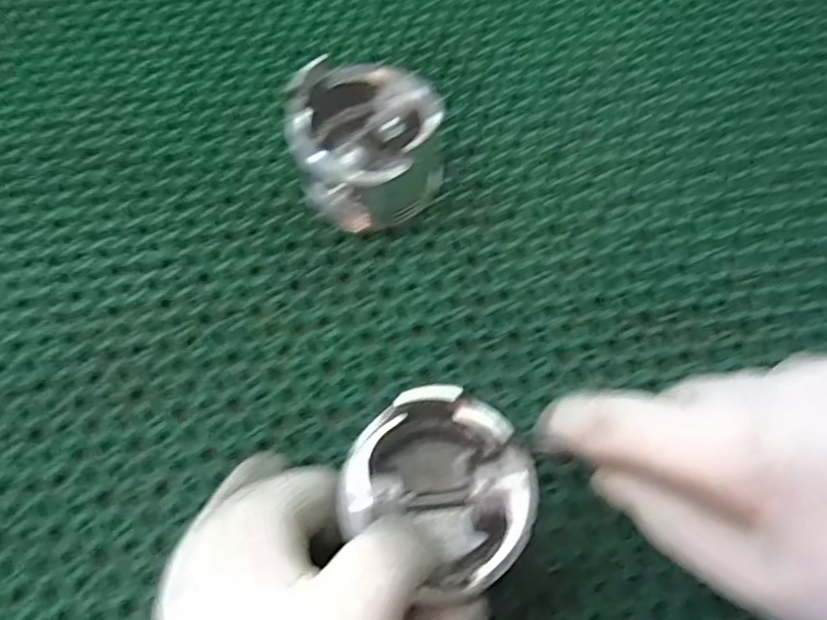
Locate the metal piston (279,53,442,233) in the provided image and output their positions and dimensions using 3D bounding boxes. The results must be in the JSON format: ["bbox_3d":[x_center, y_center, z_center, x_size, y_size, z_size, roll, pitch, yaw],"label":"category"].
[{"bbox_3d":[-0.019,-0.075,0.275,0.069,0.050,0.064,0,68,1],"label":"metal piston"}]

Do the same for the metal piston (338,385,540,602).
[{"bbox_3d":[0.010,0.062,0.211,0.063,0.046,0.058,0,68,1],"label":"metal piston"}]

